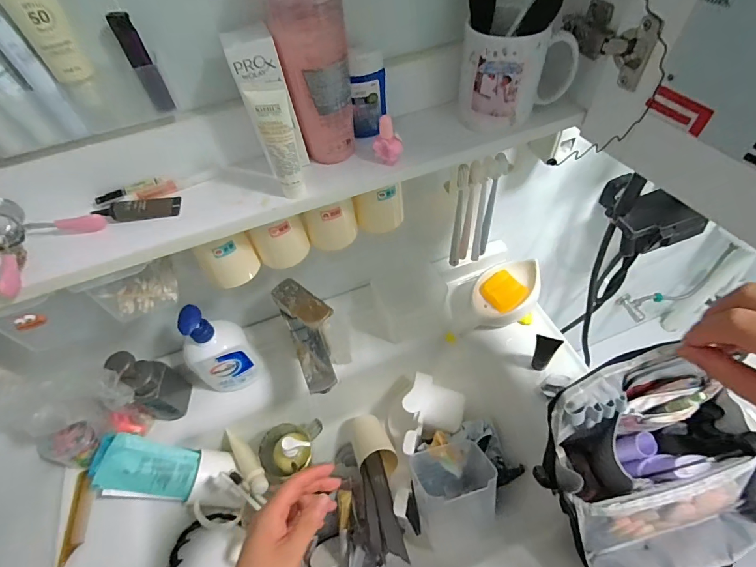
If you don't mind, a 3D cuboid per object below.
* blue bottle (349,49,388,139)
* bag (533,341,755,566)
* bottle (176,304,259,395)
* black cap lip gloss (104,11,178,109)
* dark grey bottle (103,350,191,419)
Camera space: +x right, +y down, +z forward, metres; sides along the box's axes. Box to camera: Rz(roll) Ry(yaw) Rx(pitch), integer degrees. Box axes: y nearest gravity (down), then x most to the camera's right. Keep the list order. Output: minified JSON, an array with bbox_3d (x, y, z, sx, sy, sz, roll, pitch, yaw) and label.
[{"bbox_3d":[-0.011,-0.200,0.409,0.037,0.078,0.029,-16,44,-13],"label":"blue bottle"},{"bbox_3d":[0.328,0.212,0.439,0.233,0.194,0.197,-16,53,-6],"label":"bag"},{"bbox_3d":[-0.237,0.096,0.569,0.056,0.177,0.084,35,63,27],"label":"bottle"},{"bbox_3d":[-0.198,-0.185,0.330,0.016,0.075,0.020,-33,57,-19],"label":"black cap lip gloss"},{"bbox_3d":[-0.324,0.147,0.559,0.046,0.149,0.068,25,59,22],"label":"dark grey bottle"}]

